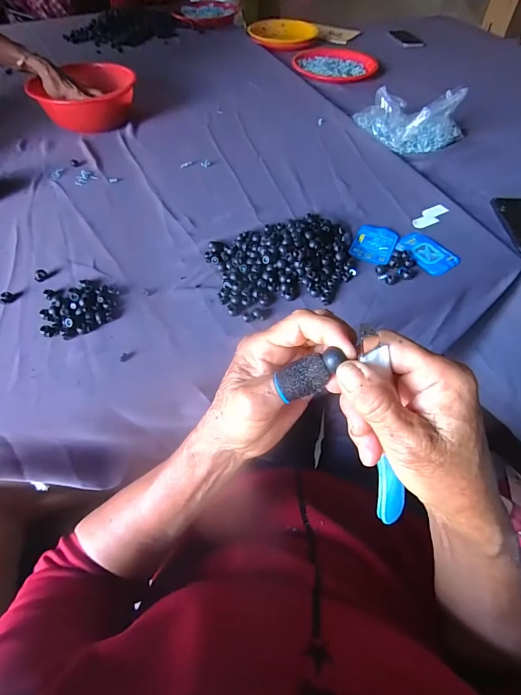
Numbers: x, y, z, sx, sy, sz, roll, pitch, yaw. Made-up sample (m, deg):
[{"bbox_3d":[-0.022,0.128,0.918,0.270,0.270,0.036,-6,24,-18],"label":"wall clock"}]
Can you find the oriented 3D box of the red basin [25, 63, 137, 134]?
[{"bbox_3d":[-0.416,-0.591,0.882,0.232,0.092,0.232,-14,56,-10],"label":"red basin"}]

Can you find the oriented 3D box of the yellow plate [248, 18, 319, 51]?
[{"bbox_3d":[0.073,-1.095,1.287,0.241,0.038,0.269,8,55,6],"label":"yellow plate"}]

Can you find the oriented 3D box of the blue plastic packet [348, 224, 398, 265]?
[{"bbox_3d":[0.191,-0.174,0.618,0.067,0.008,0.094,22,58,15],"label":"blue plastic packet"}]

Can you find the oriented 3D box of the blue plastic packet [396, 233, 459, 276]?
[{"bbox_3d":[0.275,-0.157,0.609,0.069,0.006,0.099,-29,59,-19],"label":"blue plastic packet"}]

